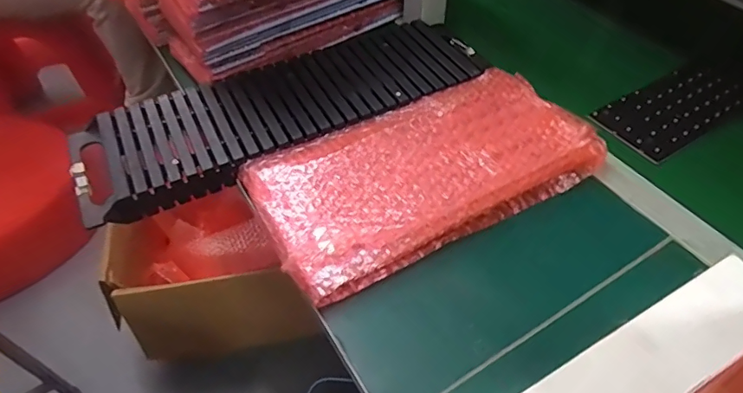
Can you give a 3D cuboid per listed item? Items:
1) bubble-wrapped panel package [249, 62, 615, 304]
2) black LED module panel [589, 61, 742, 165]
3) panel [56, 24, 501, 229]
[{"bbox_3d":[0.052,-0.026,0.477,0.316,0.040,0.157,-23,52,-17],"label":"bubble-wrapped panel package"},{"bbox_3d":[0.353,-0.103,0.566,0.202,0.009,0.090,-27,53,-20],"label":"black LED module panel"},{"bbox_3d":[-0.087,-0.102,0.544,0.452,0.034,0.153,-25,52,-18],"label":"panel"}]

